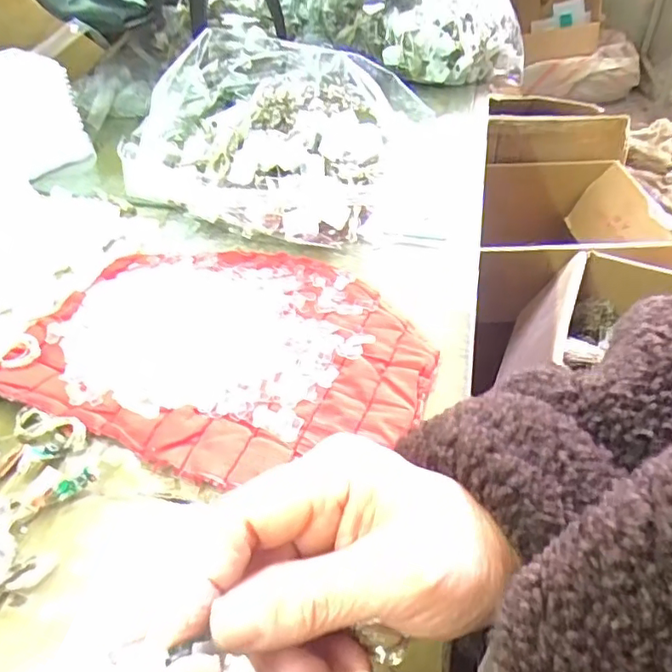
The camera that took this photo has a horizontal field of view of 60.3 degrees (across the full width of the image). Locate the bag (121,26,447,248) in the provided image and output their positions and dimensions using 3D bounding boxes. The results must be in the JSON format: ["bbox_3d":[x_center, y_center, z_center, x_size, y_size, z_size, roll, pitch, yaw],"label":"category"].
[{"bbox_3d":[-0.045,-0.178,0.501,0.282,0.127,0.156,5,43,6],"label":"bag"}]

